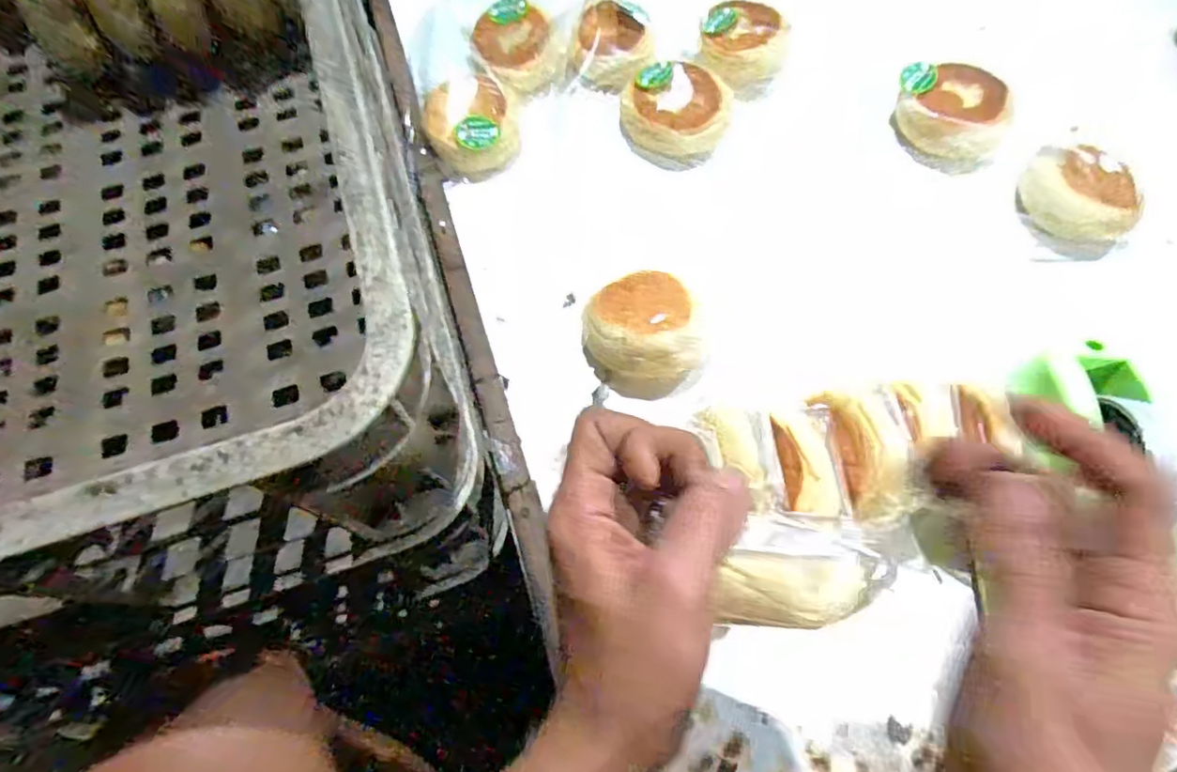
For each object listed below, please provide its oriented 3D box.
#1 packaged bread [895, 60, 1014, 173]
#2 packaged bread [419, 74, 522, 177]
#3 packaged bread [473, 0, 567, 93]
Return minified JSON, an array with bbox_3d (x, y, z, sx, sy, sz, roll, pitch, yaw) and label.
[{"bbox_3d":[0.320,-0.242,0.565,0.101,0.051,0.076,24,69,11],"label":"packaged bread"},{"bbox_3d":[-0.104,-0.233,0.567,0.085,0.040,0.098,-8,66,-3],"label":"packaged bread"},{"bbox_3d":[-0.064,-0.319,0.606,0.087,0.043,0.108,-12,67,-5],"label":"packaged bread"}]

